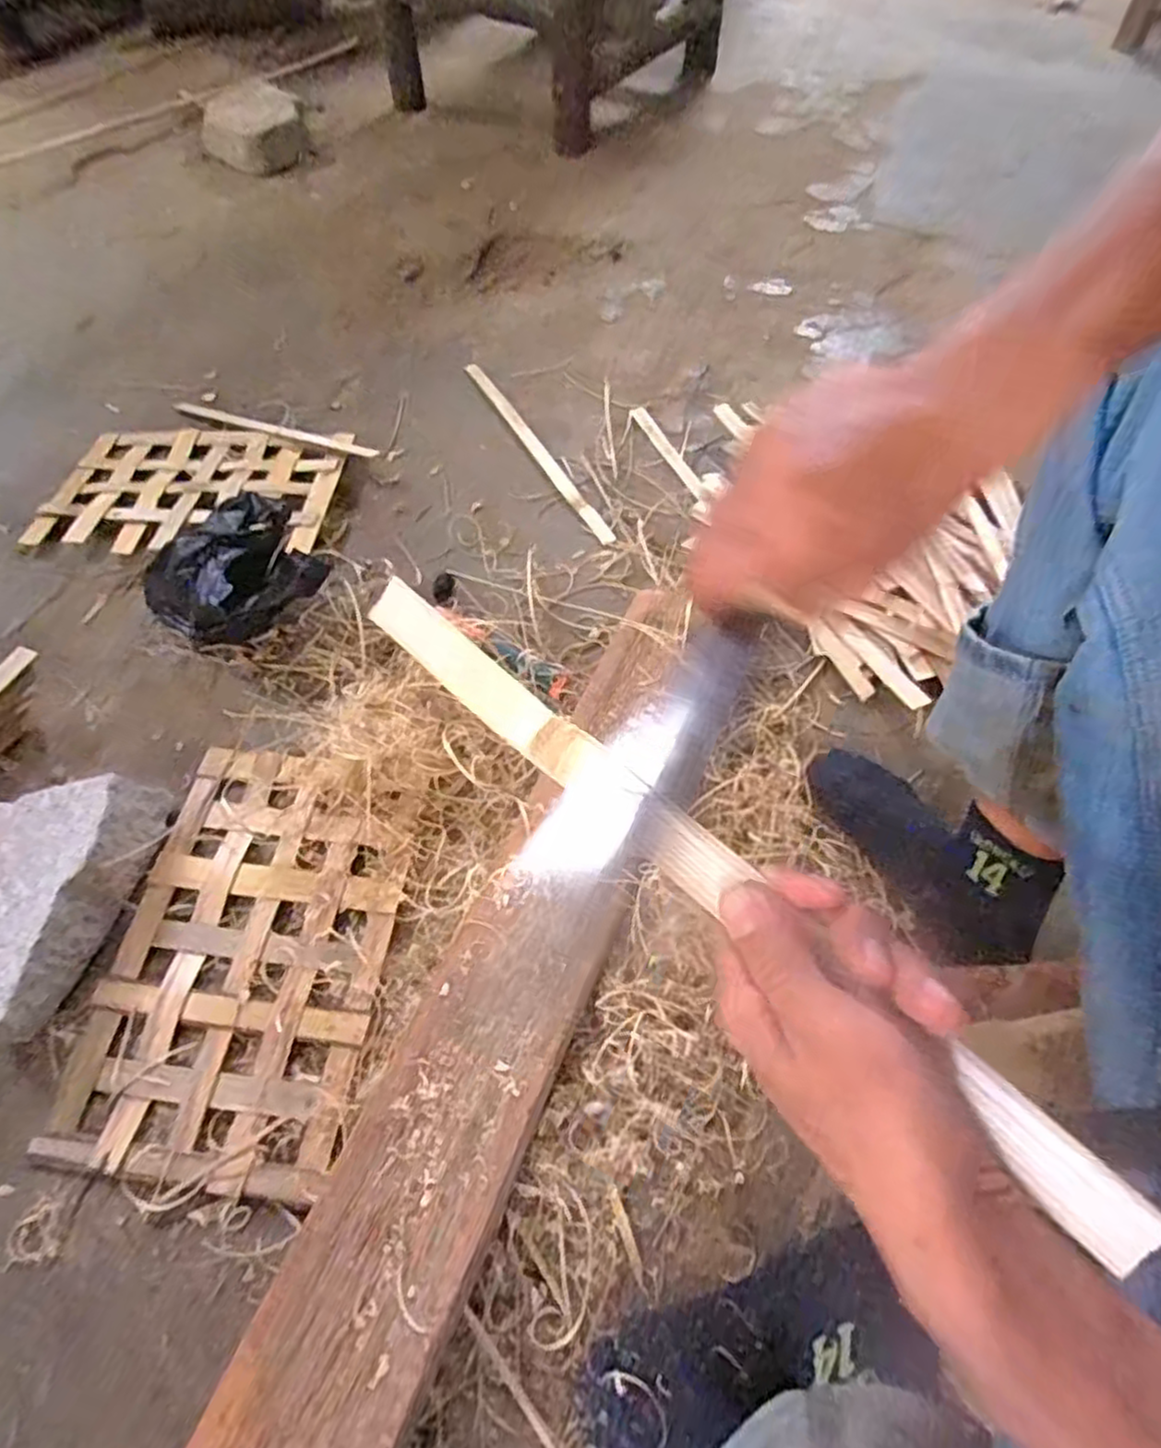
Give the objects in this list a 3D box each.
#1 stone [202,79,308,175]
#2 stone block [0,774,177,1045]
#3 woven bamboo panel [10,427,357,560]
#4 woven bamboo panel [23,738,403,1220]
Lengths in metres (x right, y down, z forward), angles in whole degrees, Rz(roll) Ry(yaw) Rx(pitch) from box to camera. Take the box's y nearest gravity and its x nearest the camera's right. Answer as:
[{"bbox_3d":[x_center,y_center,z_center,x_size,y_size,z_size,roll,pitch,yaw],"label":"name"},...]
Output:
[{"bbox_3d":[-0.660,-1.201,1.444,0.162,0.088,0.202,-33,64,-19],"label":"stone"},{"bbox_3d":[-0.465,0.148,0.620,0.125,0.065,0.225,6,58,3],"label":"stone block"},{"bbox_3d":[-0.496,-0.306,0.923,0.358,0.020,0.233,5,58,5],"label":"woven bamboo panel"},{"bbox_3d":[-0.278,0.188,0.614,0.226,0.021,0.346,7,58,4],"label":"woven bamboo panel"}]

